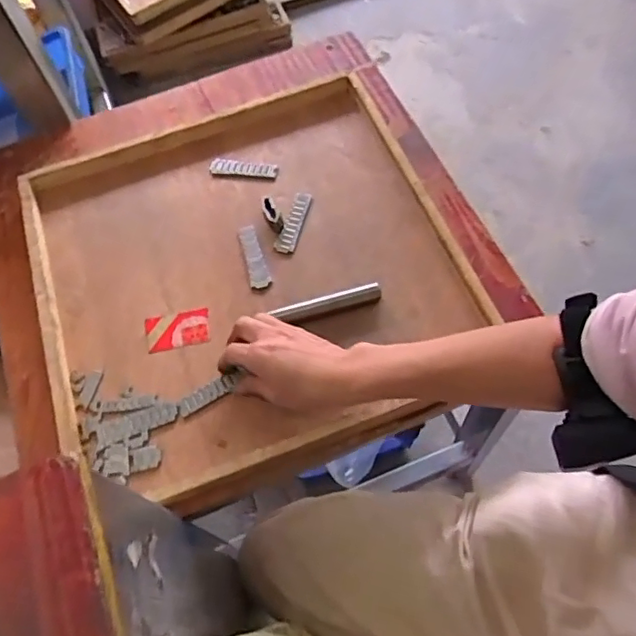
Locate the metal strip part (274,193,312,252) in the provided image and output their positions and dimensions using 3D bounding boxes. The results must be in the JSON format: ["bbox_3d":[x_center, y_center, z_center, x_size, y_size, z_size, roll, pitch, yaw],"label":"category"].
[{"bbox_3d":[-0.025,-0.101,0.623,0.020,0.004,0.077,13,65,10],"label":"metal strip part"}]

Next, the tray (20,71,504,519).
[{"bbox_3d":[-0.074,-0.048,0.595,0.393,0.031,0.406,-21,63,-7],"label":"tray"}]

